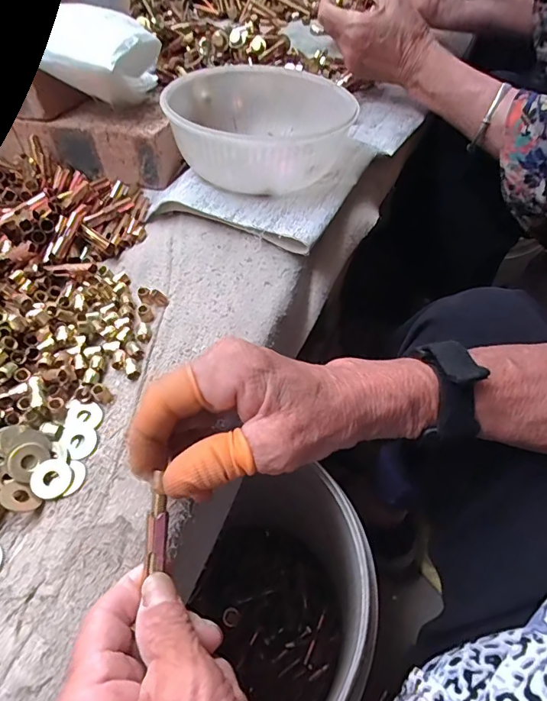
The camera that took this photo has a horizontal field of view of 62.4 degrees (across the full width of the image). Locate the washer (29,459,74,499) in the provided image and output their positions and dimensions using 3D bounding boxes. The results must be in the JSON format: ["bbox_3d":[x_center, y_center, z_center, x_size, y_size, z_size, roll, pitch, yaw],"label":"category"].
[{"bbox_3d":[-0.125,0.073,0.256,0.022,0.004,0.021,4,65,-8],"label":"washer"}]

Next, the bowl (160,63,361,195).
[{"bbox_3d":[-0.012,-0.198,0.393,0.142,0.060,0.156,-4,55,5],"label":"bowl"}]

